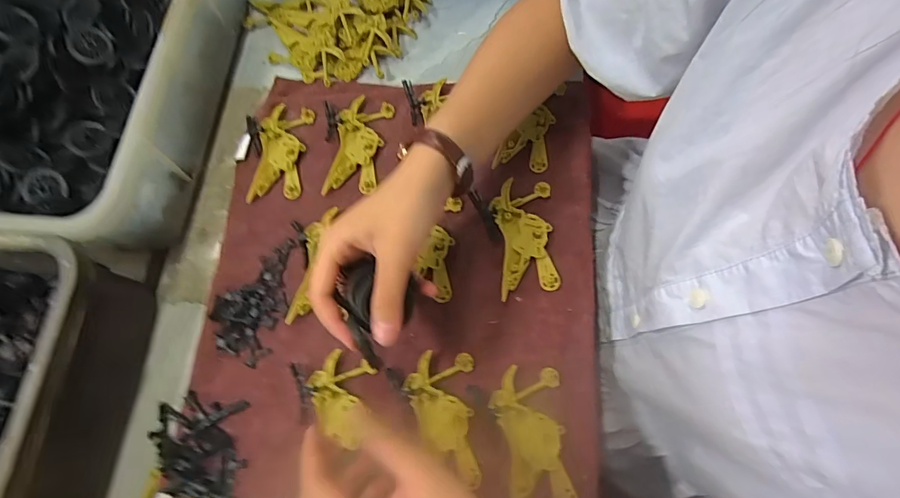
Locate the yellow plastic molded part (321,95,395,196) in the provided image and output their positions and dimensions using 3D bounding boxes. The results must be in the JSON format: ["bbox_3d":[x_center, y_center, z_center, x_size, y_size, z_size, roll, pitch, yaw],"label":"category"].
[{"bbox_3d":[-0.090,-0.100,0.432,0.048,0.012,0.103,8,73,10],"label":"yellow plastic molded part"}]

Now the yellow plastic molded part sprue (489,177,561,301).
[{"bbox_3d":[0.064,-0.011,0.376,0.050,0.007,0.099,-5,71,6],"label":"yellow plastic molded part sprue"}]

